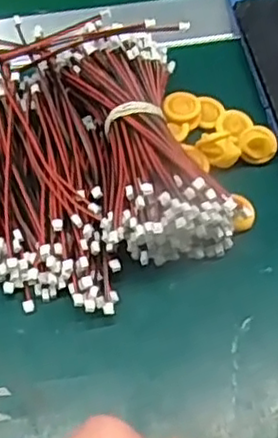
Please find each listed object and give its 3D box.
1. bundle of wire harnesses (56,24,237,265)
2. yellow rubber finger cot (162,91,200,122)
[{"bbox_3d":[0.004,-0.039,0.316,0.054,0.035,0.118,-16,61,-10],"label":"bundle of wire harnesses"},{"bbox_3d":[0.023,-0.059,0.351,0.018,0.008,0.019,1,60,-2],"label":"yellow rubber finger cot"}]

